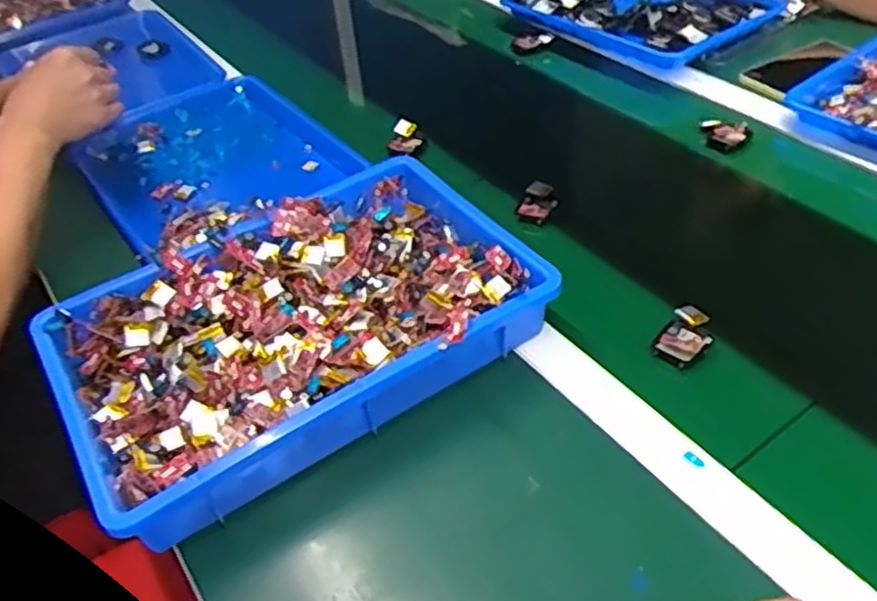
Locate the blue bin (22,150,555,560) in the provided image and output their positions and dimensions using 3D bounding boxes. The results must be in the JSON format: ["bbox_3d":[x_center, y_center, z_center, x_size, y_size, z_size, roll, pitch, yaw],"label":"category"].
[{"bbox_3d":[-0.117,0.009,0.625,0.385,0.059,0.263,-28,46,-21],"label":"blue bin"}]

